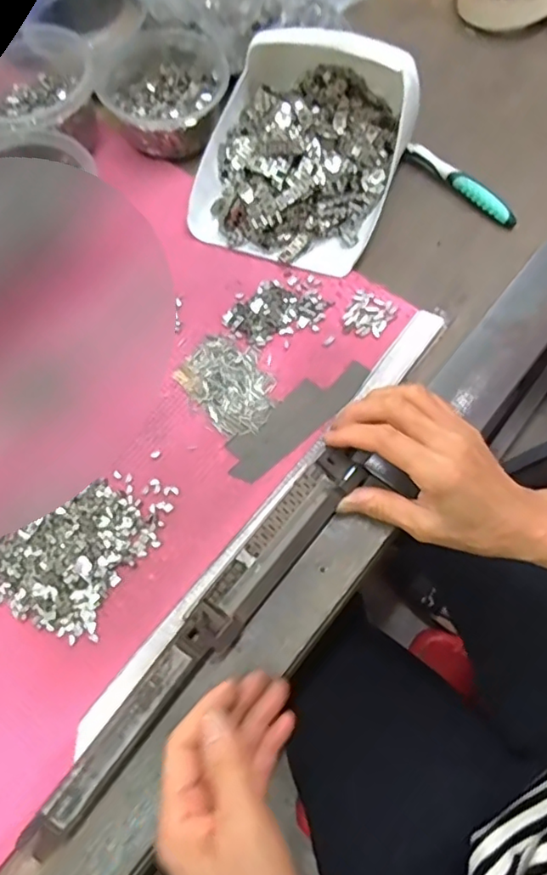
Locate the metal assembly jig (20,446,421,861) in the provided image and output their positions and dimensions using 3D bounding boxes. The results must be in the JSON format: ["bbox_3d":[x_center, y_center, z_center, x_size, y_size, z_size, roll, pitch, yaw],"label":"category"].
[{"bbox_3d":[-0.029,0.118,0.360,0.048,0.020,0.301,38,73,15],"label":"metal assembly jig"}]

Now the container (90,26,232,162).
[{"bbox_3d":[-0.095,-0.312,0.516,0.112,0.049,0.119,-1,69,3],"label":"container"}]

